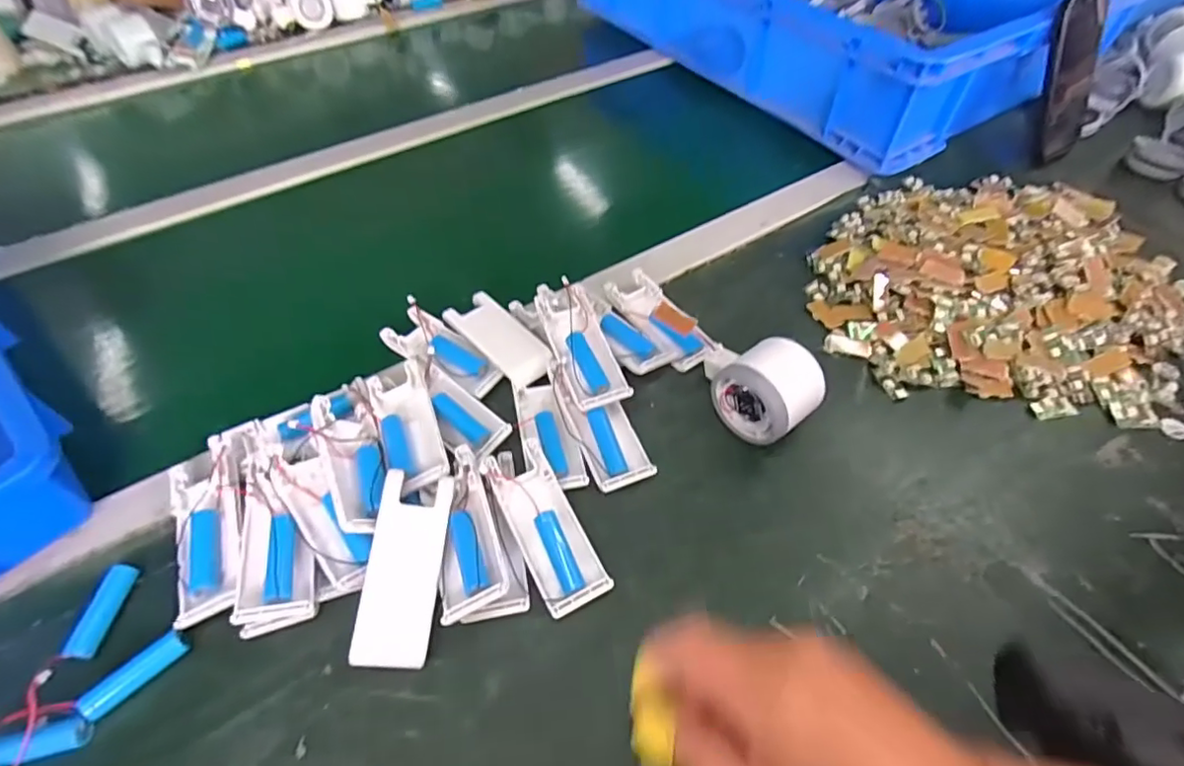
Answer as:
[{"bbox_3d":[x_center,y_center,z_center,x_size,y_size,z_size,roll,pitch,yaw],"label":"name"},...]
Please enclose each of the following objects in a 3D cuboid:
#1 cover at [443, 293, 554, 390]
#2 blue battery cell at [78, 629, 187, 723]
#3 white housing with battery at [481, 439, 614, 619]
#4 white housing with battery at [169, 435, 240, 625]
[{"bbox_3d":[-0.072,-0.037,0.447,0.040,0.007,0.101,-36,60,-25],"label":"cover"},{"bbox_3d":[-0.245,0.156,0.308,0.014,0.016,0.048,34,49,21],"label":"blue battery cell"},{"bbox_3d":[-0.028,0.086,0.351,0.041,0.019,0.102,-23,55,-17],"label":"white housing with battery"},{"bbox_3d":[-0.239,0.087,0.356,0.038,0.017,0.117,-19,54,-14],"label":"white housing with battery"}]

